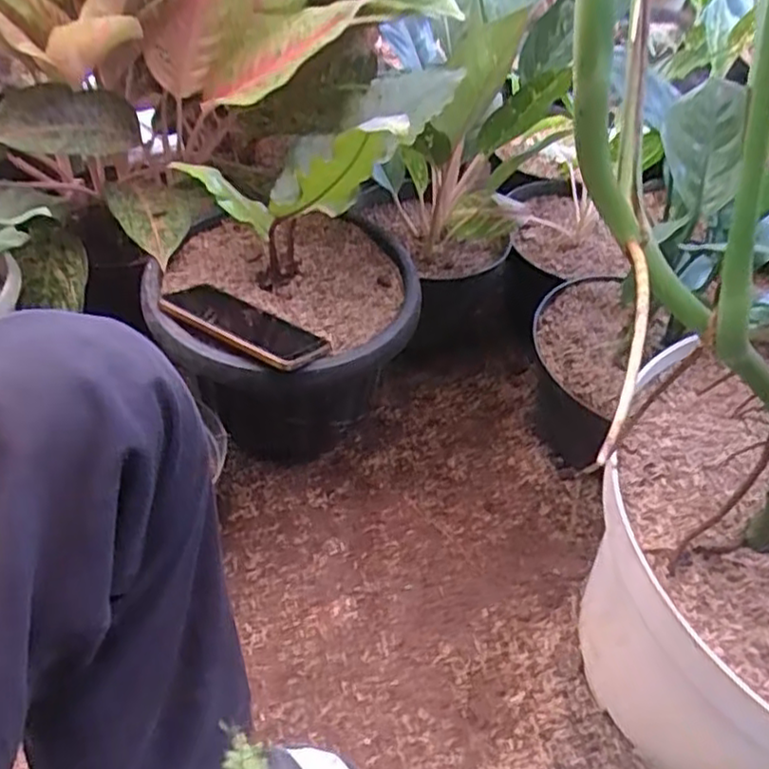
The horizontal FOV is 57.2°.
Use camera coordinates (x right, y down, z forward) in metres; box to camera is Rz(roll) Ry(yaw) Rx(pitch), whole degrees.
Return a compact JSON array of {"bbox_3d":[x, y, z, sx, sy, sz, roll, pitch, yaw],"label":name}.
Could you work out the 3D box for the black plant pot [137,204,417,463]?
[{"bbox_3d":[-0.115,-0.047,0.830,0.267,0.225,0.265,3,48,-3],"label":"black plant pot"}]

